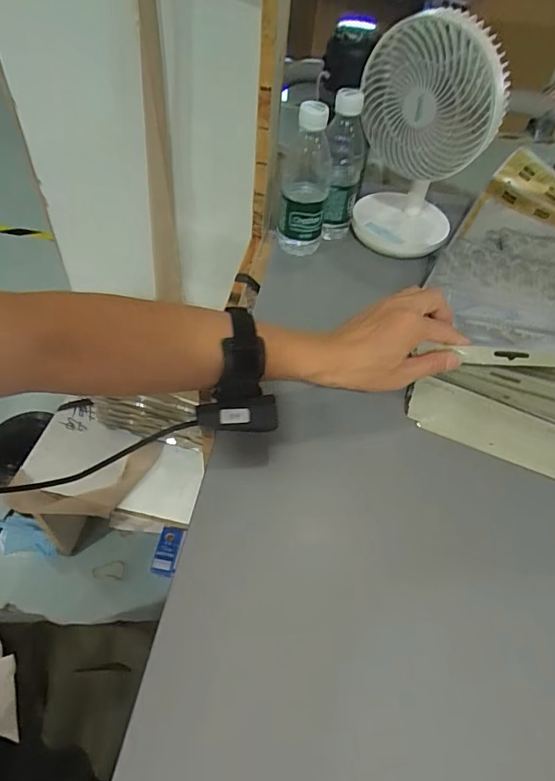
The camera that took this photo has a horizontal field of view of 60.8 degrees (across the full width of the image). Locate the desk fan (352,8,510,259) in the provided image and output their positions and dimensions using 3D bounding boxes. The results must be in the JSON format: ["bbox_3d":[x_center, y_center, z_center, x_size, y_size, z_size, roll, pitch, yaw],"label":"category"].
[{"bbox_3d":[0.172,-0.295,0.561,0.105,0.228,0.143,-21,57,-20],"label":"desk fan"}]

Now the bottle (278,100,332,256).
[{"bbox_3d":[0.034,-0.256,0.583,0.061,0.178,0.064,7,52,1],"label":"bottle"}]

